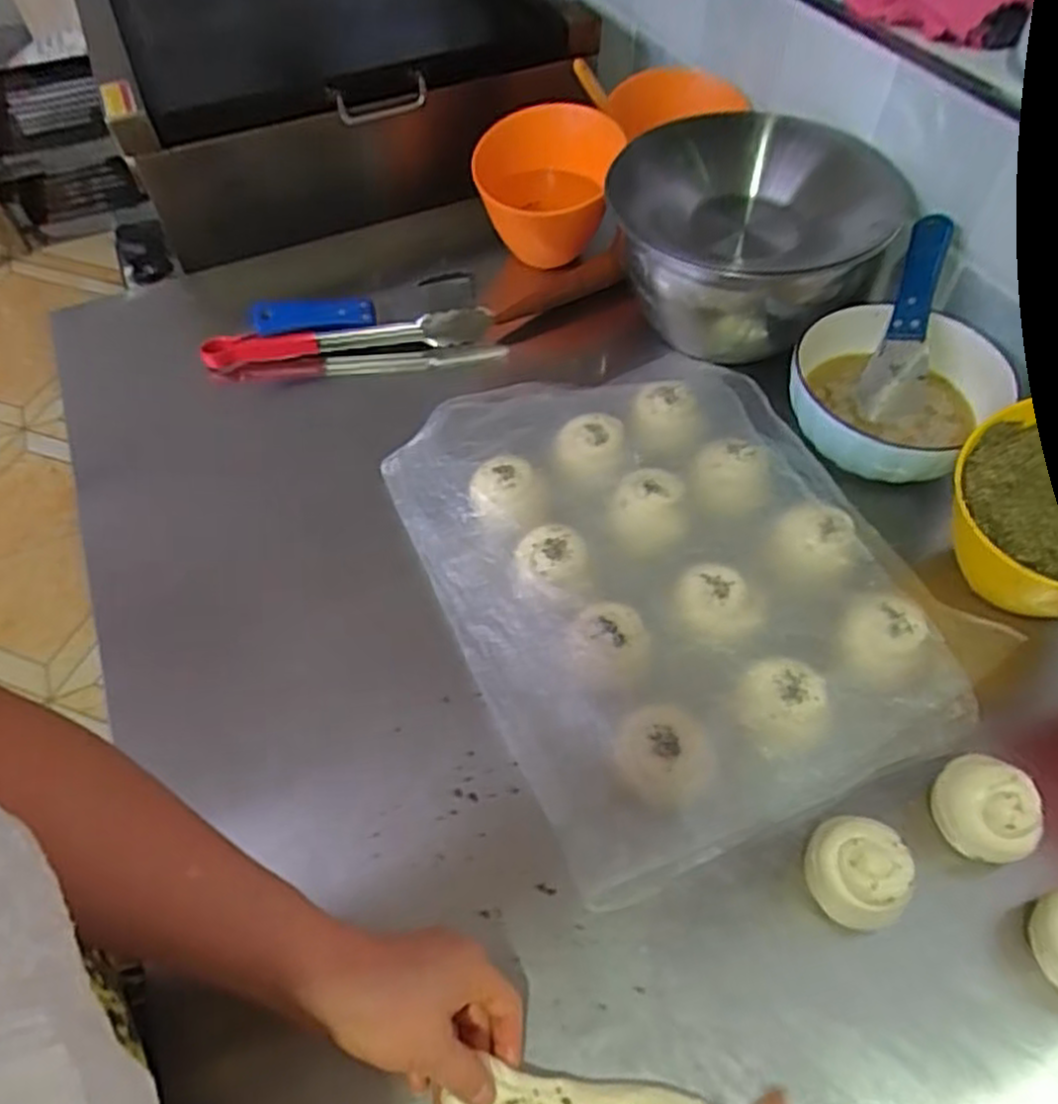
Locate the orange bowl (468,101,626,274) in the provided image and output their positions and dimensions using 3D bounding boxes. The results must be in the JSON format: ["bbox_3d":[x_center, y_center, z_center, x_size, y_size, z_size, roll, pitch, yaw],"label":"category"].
[{"bbox_3d":[0.025,-0.393,0.834,0.150,0.115,0.148,-1,54,1],"label":"orange bowl"}]

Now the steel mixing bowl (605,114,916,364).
[{"bbox_3d":[0.216,-0.315,0.753,0.255,0.145,0.229,13,56,10],"label":"steel mixing bowl"}]

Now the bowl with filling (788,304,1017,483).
[{"bbox_3d":[0.302,-0.138,0.660,0.148,0.062,0.176,28,59,19],"label":"bowl with filling"}]

